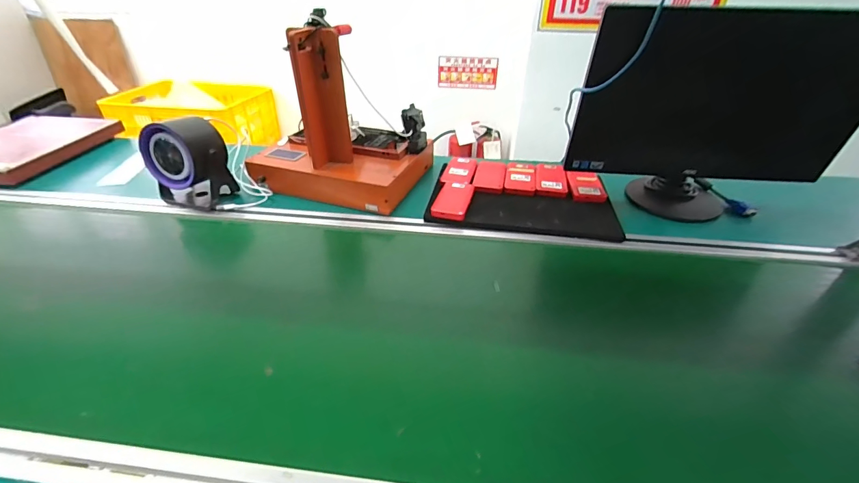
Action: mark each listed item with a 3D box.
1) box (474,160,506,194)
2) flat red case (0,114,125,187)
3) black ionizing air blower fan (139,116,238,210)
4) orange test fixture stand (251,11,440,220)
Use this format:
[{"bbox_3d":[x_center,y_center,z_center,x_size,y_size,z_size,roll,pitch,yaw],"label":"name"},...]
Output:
[{"bbox_3d":[0.132,-0.143,0.834,0.064,0.018,0.138,8,33,9],"label":"box"},{"bbox_3d":[-0.978,-0.237,0.938,0.297,0.048,0.370,1,33,-2],"label":"flat red case"},{"bbox_3d":[-0.461,-0.145,0.738,0.133,0.172,0.085,11,34,13],"label":"black ionizing air blower fan"},{"bbox_3d":[-0.182,-0.261,0.780,0.328,0.291,0.238,12,34,14],"label":"orange test fixture stand"}]

